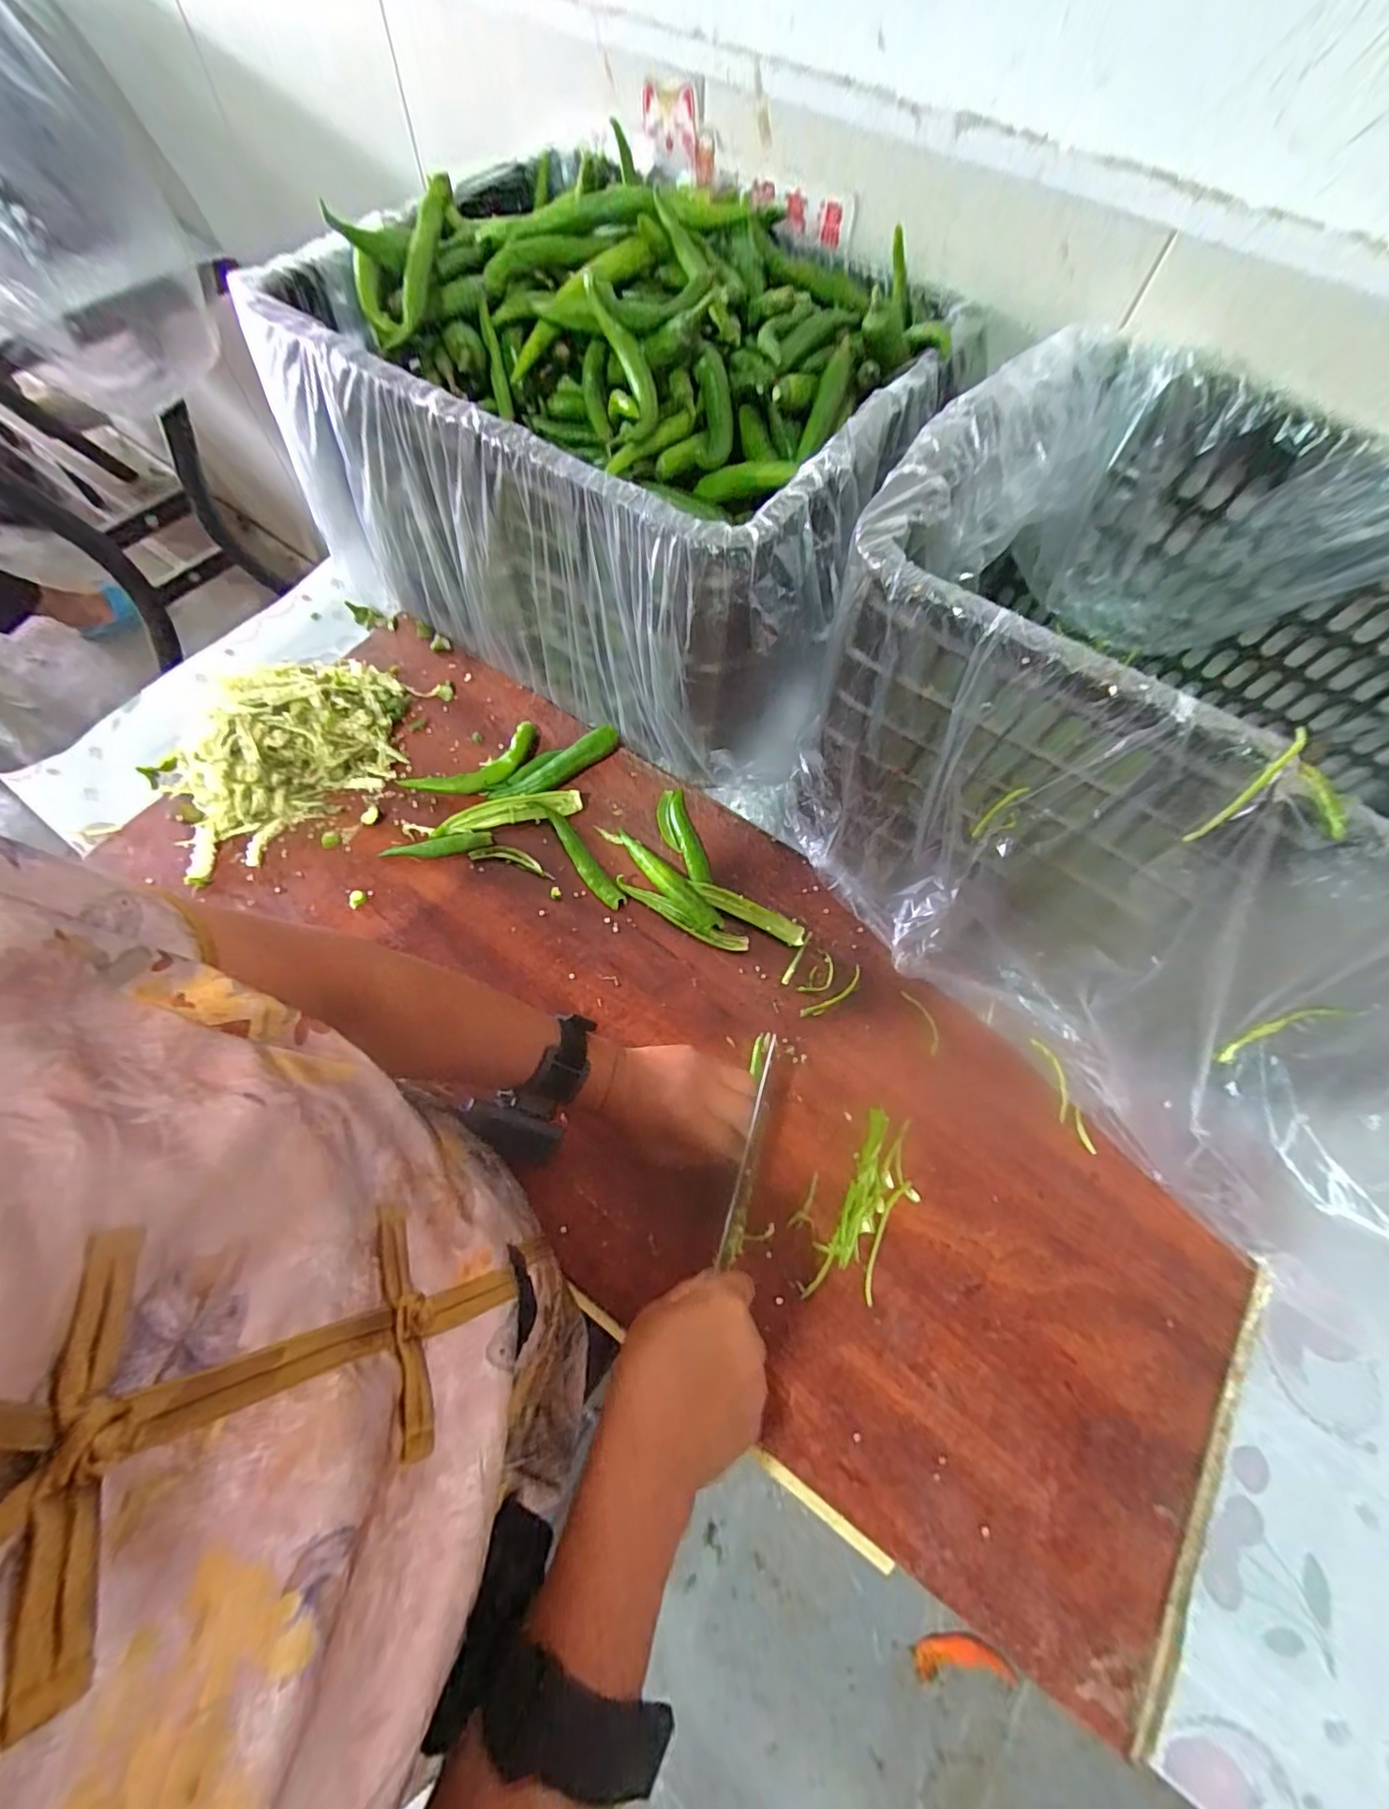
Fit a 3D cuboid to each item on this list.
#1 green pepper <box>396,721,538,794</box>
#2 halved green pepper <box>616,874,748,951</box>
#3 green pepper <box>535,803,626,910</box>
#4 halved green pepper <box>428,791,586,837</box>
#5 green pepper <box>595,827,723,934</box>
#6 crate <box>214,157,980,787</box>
[{"bbox_3d":[-0.208,-0.131,0.563,0.133,0.021,0.045,-32,72,-13],"label":"green pepper"},{"bbox_3d":[-0.013,0.011,0.525,0.130,0.010,0.020,25,70,9],"label":"halved green pepper"},{"bbox_3d":[-0.105,-0.045,0.536,0.020,0.011,0.121,-34,73,-13],"label":"green pepper"},{"bbox_3d":[-0.175,-0.087,0.552,0.134,0.013,0.026,-14,69,-7],"label":"halved green pepper"},{"bbox_3d":[-0.033,-0.027,0.534,0.145,0.016,0.024,43,74,14],"label":"green pepper"},{"bbox_3d":[-0.039,-0.375,0.530,0.480,0.271,0.360,33,68,11],"label":"crate"}]

